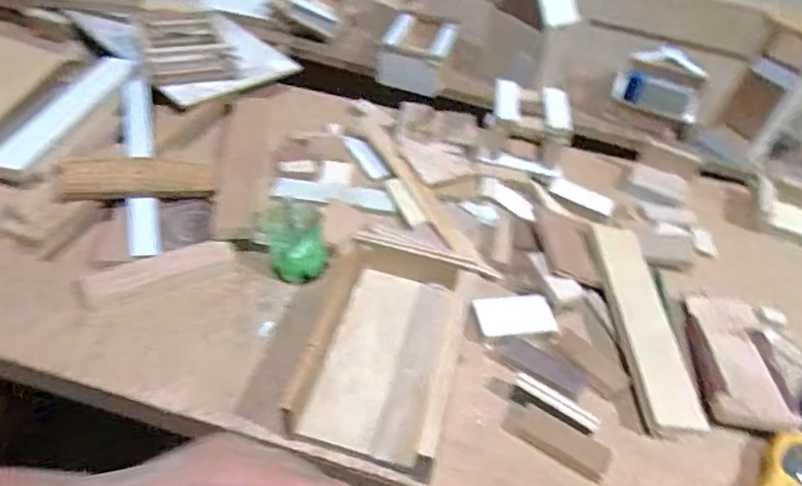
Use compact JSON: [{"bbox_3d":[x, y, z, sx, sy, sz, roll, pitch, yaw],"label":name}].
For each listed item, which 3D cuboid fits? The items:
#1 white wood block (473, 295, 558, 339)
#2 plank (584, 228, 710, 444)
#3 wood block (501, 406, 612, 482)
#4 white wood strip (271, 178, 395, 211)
[{"bbox_3d":[0.117,0.075,0.582,0.078,0.011,0.043,-3,50,-8],"label":"white wood block"},{"bbox_3d":[0.255,0.080,0.599,0.061,0.015,0.244,1,50,-5],"label":"plank"},{"bbox_3d":[0.137,0.173,0.499,0.092,0.015,0.029,28,53,17],"label":"wood block"},{"bbox_3d":[-0.083,-0.061,0.696,0.148,0.004,0.035,6,50,0],"label":"white wood strip"}]

